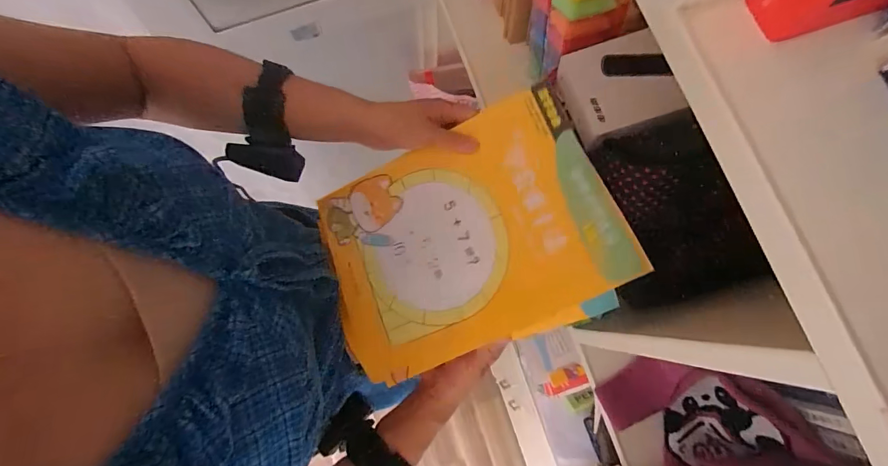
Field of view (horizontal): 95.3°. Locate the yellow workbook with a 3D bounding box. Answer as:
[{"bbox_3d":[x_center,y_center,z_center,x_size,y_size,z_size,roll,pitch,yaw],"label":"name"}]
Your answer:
[{"bbox_3d":[0.019,0.009,0.418,0.293,0.019,0.220,-24,78,10],"label":"yellow workbook"}]

